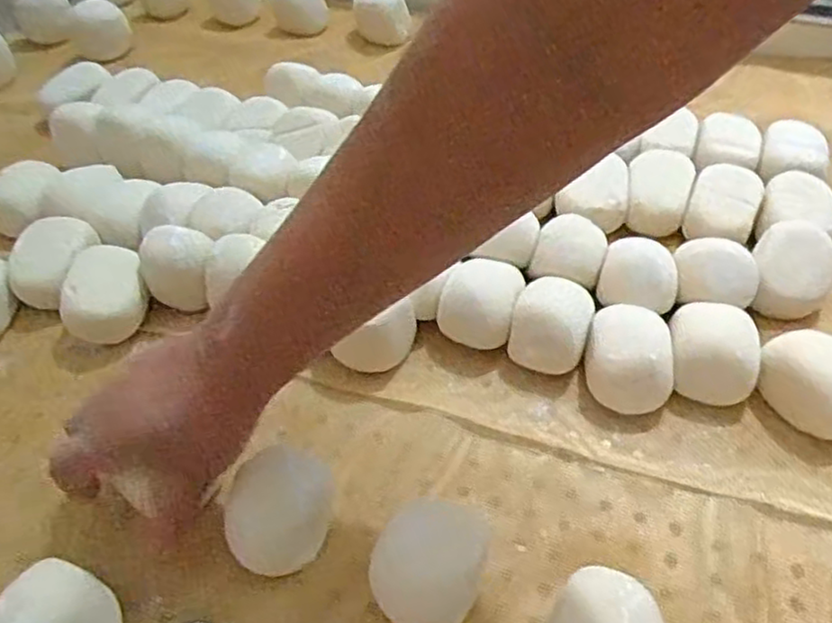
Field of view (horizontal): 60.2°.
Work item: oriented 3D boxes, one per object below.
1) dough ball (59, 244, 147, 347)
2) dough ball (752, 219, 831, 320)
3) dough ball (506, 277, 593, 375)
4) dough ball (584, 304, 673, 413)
[{"bbox_3d":[-0.220,-0.011,0.507,0.056,0.046,0.057,-1,46,1],"label":"dough ball"},{"bbox_3d":[0.265,-0.032,0.512,0.053,0.036,0.062,5,47,7],"label":"dough ball"},{"bbox_3d":[0.091,0.011,0.487,0.048,0.038,0.077,14,48,16],"label":"dough ball"},{"bbox_3d":[0.140,0.031,0.474,0.054,0.030,0.068,9,47,11],"label":"dough ball"}]

